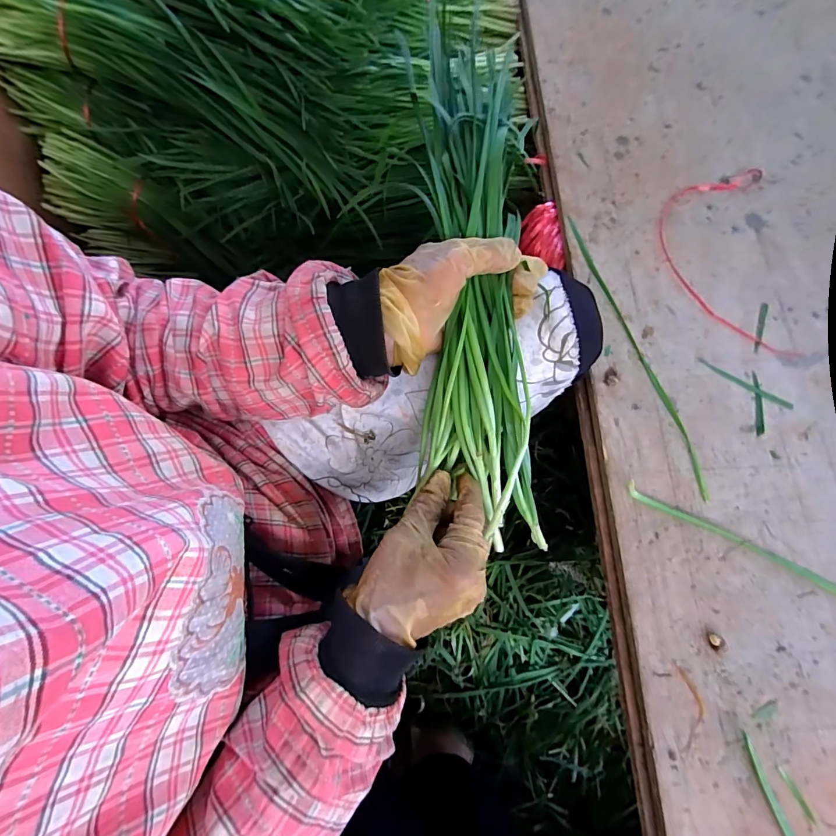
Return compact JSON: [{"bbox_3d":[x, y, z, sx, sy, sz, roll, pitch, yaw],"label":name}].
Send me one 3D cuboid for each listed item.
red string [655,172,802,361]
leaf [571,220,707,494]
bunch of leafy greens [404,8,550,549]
[{"bbox_3d":[0.313,-0.164,0.414,0.117,0.004,0.212,-1,75,-1],"label":"red string"},{"bbox_3d":[0.208,-0.069,0.382,0.016,0.004,0.293,-18,76,-6],"label":"leaf"},{"bbox_3d":[0.041,-0.102,0.300,0.085,0.085,0.405,-3,86,-2],"label":"bunch of leafy greens"}]

